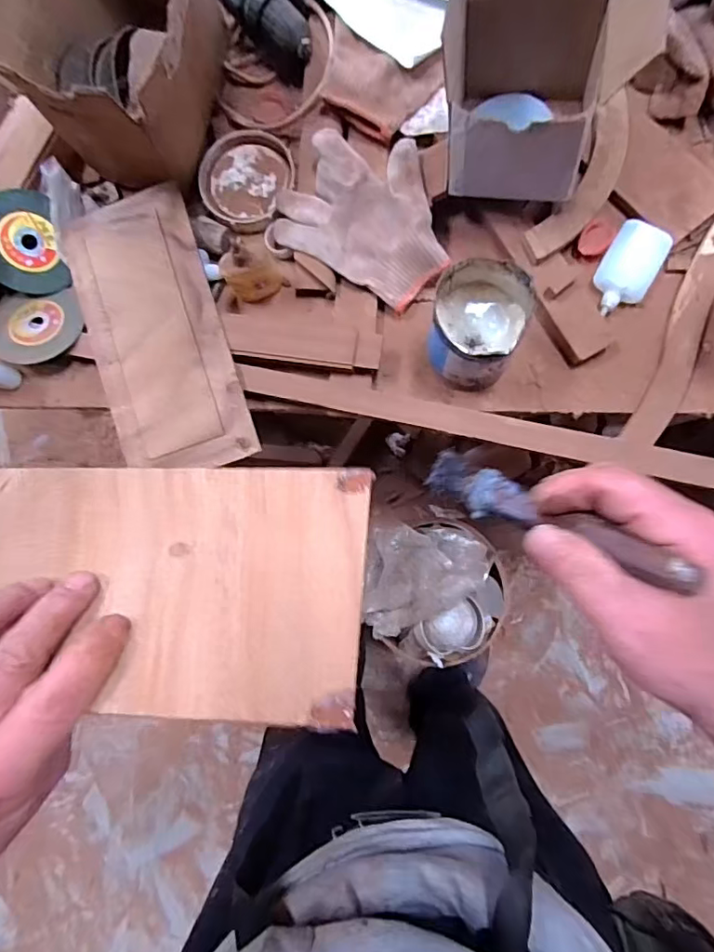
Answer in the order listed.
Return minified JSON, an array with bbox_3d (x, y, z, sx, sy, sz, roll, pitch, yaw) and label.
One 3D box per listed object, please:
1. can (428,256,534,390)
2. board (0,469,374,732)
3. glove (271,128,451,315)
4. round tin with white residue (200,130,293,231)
[{"bbox_3d":[0.108,-0.136,0.498,0.081,0.100,0.088,0,85,5],"label":"can"},{"bbox_3d":[-0.141,0.048,0.280,0.290,0.008,0.138,1,49,6],"label":"board"},{"bbox_3d":[0.015,-0.267,0.537,0.178,0.043,0.140,31,89,7],"label":"glove"},{"bbox_3d":[-0.119,-0.323,0.579,0.100,0.017,0.113,-9,85,5],"label":"round tin with white residue"}]

